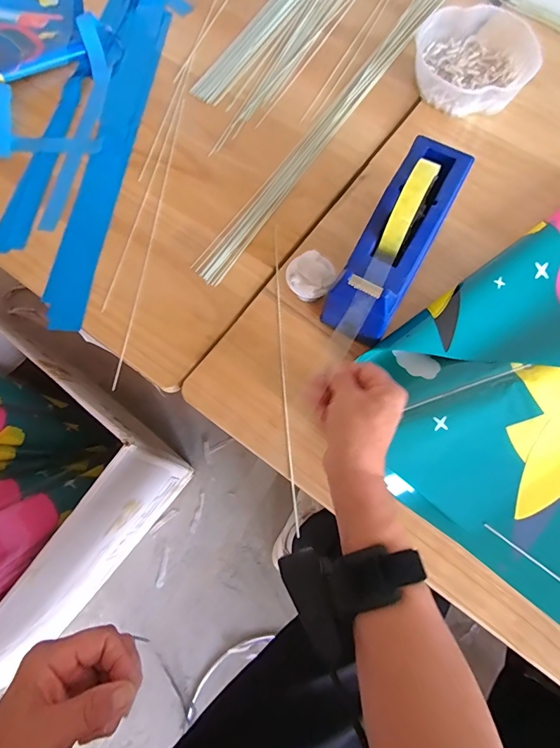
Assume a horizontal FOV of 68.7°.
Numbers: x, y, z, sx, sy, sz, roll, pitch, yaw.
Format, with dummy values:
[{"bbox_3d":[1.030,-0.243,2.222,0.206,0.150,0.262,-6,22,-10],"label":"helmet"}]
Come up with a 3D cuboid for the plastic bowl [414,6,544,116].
[{"bbox_3d":[0.262,-0.435,0.567,0.156,0.043,0.163,0,72,1],"label":"plastic bowl"}]

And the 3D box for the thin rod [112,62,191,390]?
[{"bbox_3d":[-0.154,-0.213,0.522,0.011,0.004,0.479,5,73,3],"label":"thin rod"}]

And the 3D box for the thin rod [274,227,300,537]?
[{"bbox_3d":[0.004,-0.011,0.450,0.007,0.008,0.341,-4,72,0],"label":"thin rod"}]

